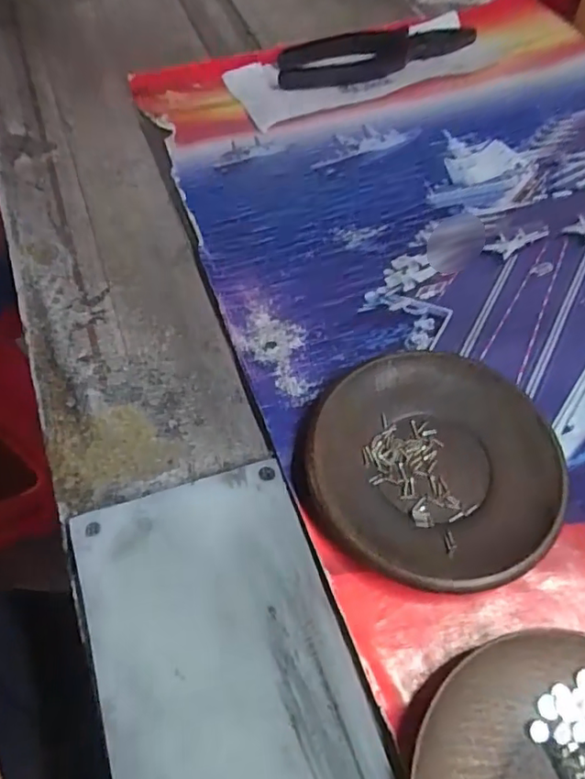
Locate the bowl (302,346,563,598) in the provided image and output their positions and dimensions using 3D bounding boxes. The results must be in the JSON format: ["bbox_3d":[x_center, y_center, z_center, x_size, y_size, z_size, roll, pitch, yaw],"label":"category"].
[{"bbox_3d":[0.064,0.035,0.261,0.115,0.016,0.108,0,59,-1],"label":"bowl"}]

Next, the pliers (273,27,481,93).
[{"bbox_3d":[0.064,-0.263,0.441,0.162,0.009,0.056,-25,63,-15],"label":"pliers"}]

